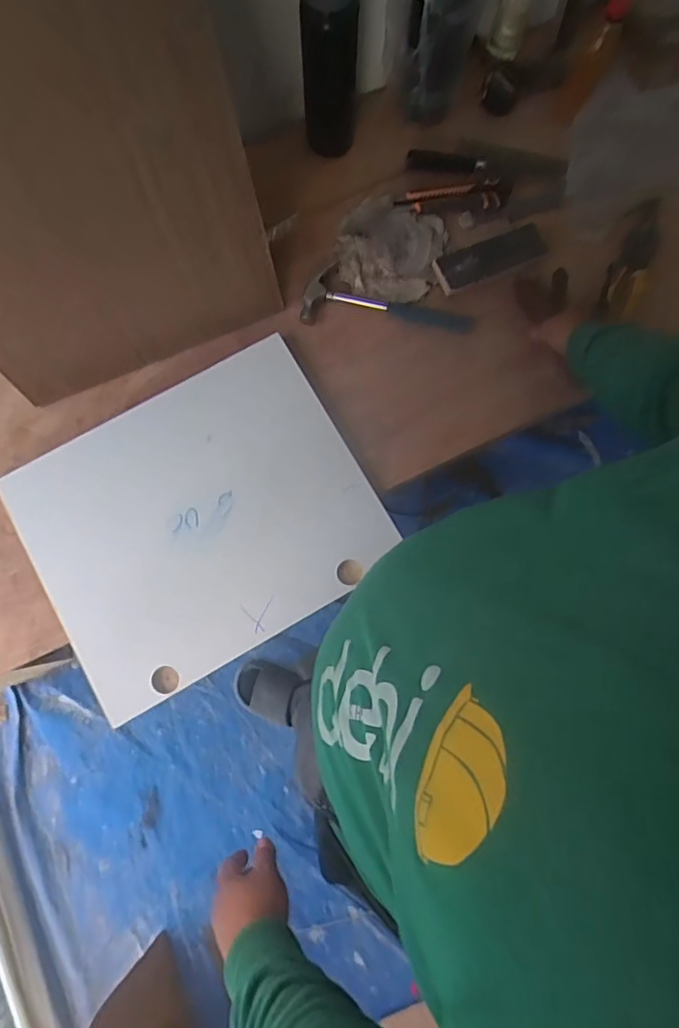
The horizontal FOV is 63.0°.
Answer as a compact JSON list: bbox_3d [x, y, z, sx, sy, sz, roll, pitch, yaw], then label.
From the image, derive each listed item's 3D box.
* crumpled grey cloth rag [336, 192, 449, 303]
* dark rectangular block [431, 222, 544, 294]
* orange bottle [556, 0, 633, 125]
[{"bbox_3d":[0.074,-0.406,0.840,0.157,0.041,0.164,18,80,3],"label":"crumpled grey cloth rag"},{"bbox_3d":[0.225,-0.383,0.828,0.168,0.016,0.059,-24,80,-5],"label":"dark rectangular block"},{"bbox_3d":[0.355,-0.637,0.782,0.049,0.164,0.067,26,80,5],"label":"orange bottle"}]

